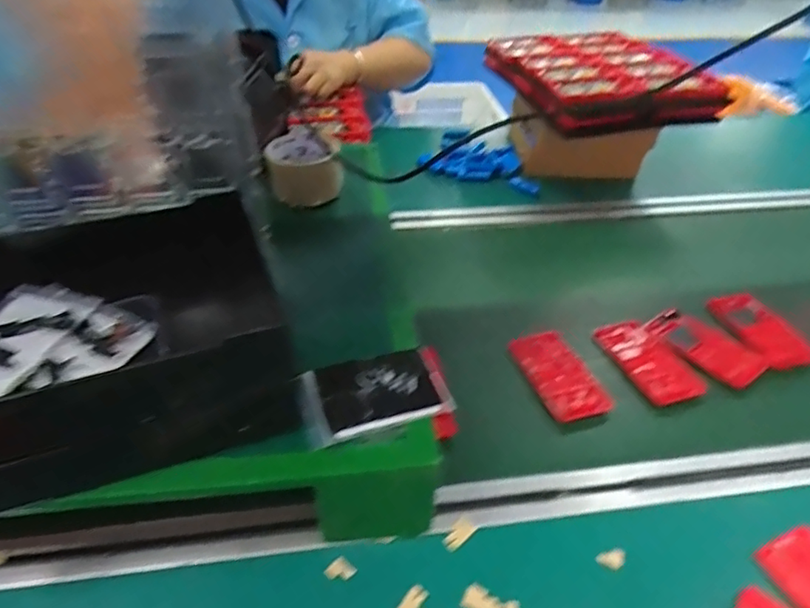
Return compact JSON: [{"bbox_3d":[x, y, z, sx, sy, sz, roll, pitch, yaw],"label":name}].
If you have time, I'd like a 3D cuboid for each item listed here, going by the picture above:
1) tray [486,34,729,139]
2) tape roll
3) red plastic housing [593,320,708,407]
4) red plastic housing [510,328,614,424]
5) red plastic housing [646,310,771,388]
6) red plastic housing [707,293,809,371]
[{"bbox_3d":[0.297,-0.364,0.872,0.262,0.059,0.317,-10,42,-12],"label":"tray"},{"bbox_3d":[-0.118,-0.158,0.646,0.083,0.052,0.092,-10,42,-12],"label":"tape roll"},{"bbox_3d":[0.271,0.062,0.617,0.066,0.005,0.117,-15,45,-16],"label":"red plastic housing"},{"bbox_3d":[0.165,0.073,0.599,0.075,0.015,0.118,-15,45,-15],"label":"red plastic housing"},{"bbox_3d":[0.344,0.046,0.634,0.076,0.007,0.120,-26,48,-25],"label":"red plastic housing"},{"bbox_3d":[0.422,0.031,0.658,0.076,0.009,0.120,-15,45,-16],"label":"red plastic housing"}]

